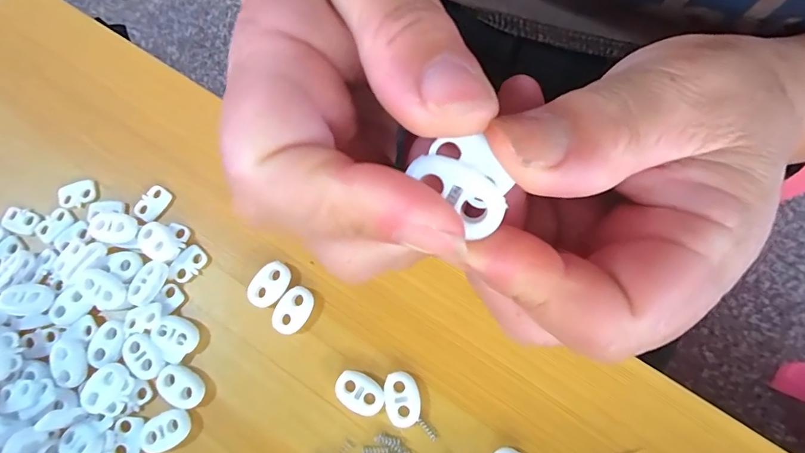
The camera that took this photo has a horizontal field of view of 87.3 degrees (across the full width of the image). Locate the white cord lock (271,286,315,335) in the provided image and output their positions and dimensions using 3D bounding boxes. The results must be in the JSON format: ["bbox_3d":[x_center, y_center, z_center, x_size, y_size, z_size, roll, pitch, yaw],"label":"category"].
[{"bbox_3d":[-0.051,0.039,0.198,0.015,0.004,0.022,25,78,9],"label":"white cord lock"}]

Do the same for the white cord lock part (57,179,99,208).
[{"bbox_3d":[-0.167,-0.017,0.216,0.018,0.004,0.012,-25,76,-4],"label":"white cord lock part"}]

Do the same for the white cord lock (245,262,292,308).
[{"bbox_3d":[-0.063,0.028,0.200,0.015,0.004,0.022,36,80,11],"label":"white cord lock"}]

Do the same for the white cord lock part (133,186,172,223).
[{"bbox_3d":[-0.127,-0.012,0.214,0.012,0.004,0.018,34,80,10],"label":"white cord lock part"}]

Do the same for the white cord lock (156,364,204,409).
[{"bbox_3d":[-0.100,0.072,0.191,0.022,0.005,0.014,30,79,10],"label":"white cord lock"}]

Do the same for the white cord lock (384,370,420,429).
[{"bbox_3d":[0.000,0.076,0.185,0.015,0.005,0.022,-5,75,2],"label":"white cord lock"}]

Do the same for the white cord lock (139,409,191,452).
[{"bbox_3d":[-0.105,0.090,0.187,0.022,0.005,0.015,-23,76,-3],"label":"white cord lock"}]

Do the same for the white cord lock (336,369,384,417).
[{"bbox_3d":[-0.019,0.073,0.187,0.022,0.004,0.015,27,79,9],"label":"white cord lock"}]

